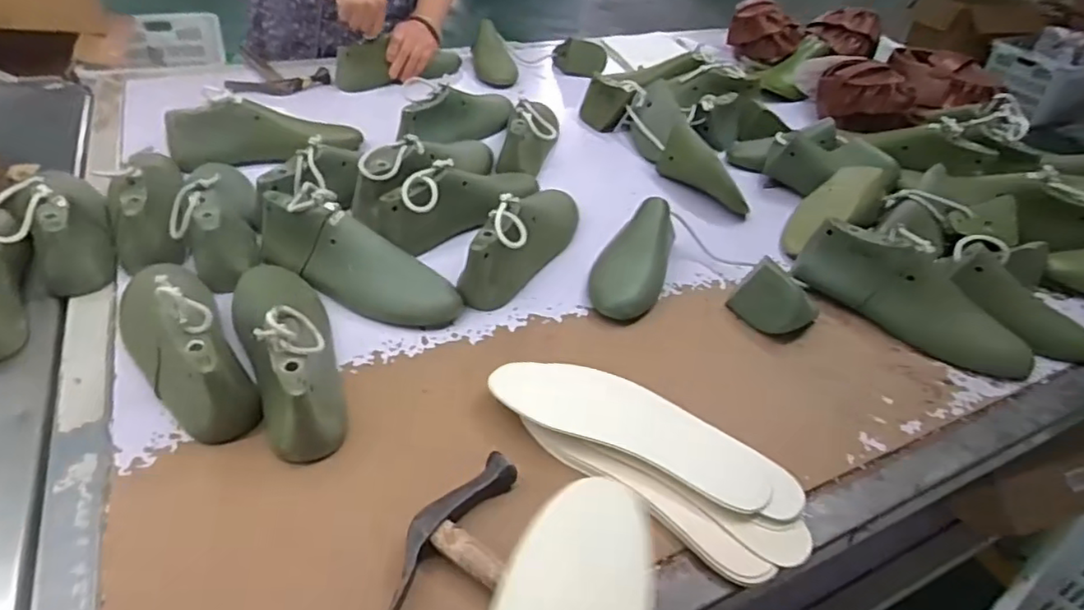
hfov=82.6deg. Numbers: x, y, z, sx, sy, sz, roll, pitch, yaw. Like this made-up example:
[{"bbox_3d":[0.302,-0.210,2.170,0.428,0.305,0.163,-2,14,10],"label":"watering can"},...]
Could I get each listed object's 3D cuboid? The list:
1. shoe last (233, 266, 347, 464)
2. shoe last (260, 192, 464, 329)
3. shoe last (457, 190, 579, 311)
[{"bbox_3d":[-0.236,0.021,0.570,0.079,0.097,0.242,-16,44,-23],"label":"shoe last"},{"bbox_3d":[-0.205,-0.052,0.671,0.249,0.089,0.071,19,42,15],"label":"shoe last"},{"bbox_3d":[-0.017,-0.089,0.726,0.066,0.096,0.237,18,41,15],"label":"shoe last"}]

